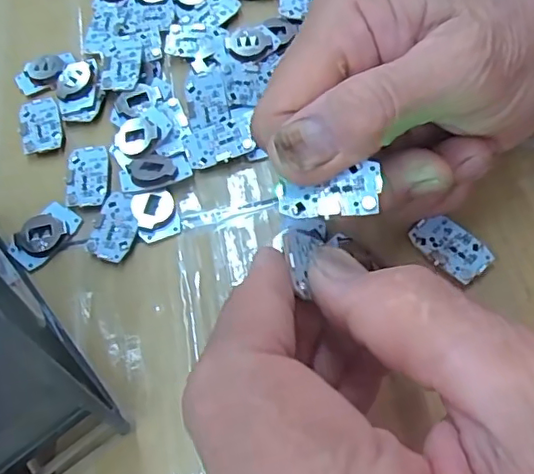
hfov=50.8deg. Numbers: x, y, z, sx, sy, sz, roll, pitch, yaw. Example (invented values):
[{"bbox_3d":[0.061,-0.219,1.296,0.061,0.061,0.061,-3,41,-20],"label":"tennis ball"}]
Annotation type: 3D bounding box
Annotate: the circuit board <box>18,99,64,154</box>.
[{"bbox_3d":[-0.103,-0.051,0.258,0.018,0.006,0.028,-14,62,-4],"label":"circuit board"}]

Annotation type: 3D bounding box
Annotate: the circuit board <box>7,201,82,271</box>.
[{"bbox_3d":[-0.093,-0.001,0.234,0.018,0.005,0.029,34,69,20],"label":"circuit board"}]

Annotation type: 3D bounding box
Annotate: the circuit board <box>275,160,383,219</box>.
[{"bbox_3d":[0.018,-0.012,0.166,0.029,0.004,0.015,-11,61,6],"label":"circuit board"}]

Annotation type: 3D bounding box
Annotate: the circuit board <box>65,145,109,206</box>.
[{"bbox_3d":[-0.078,-0.027,0.242,0.018,0.004,0.029,-9,61,-1],"label":"circuit board"}]

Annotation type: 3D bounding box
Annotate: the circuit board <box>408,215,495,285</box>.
[{"bbox_3d":[0.070,0.004,0.216,0.030,0.004,0.018,39,71,21],"label":"circuit board"}]

